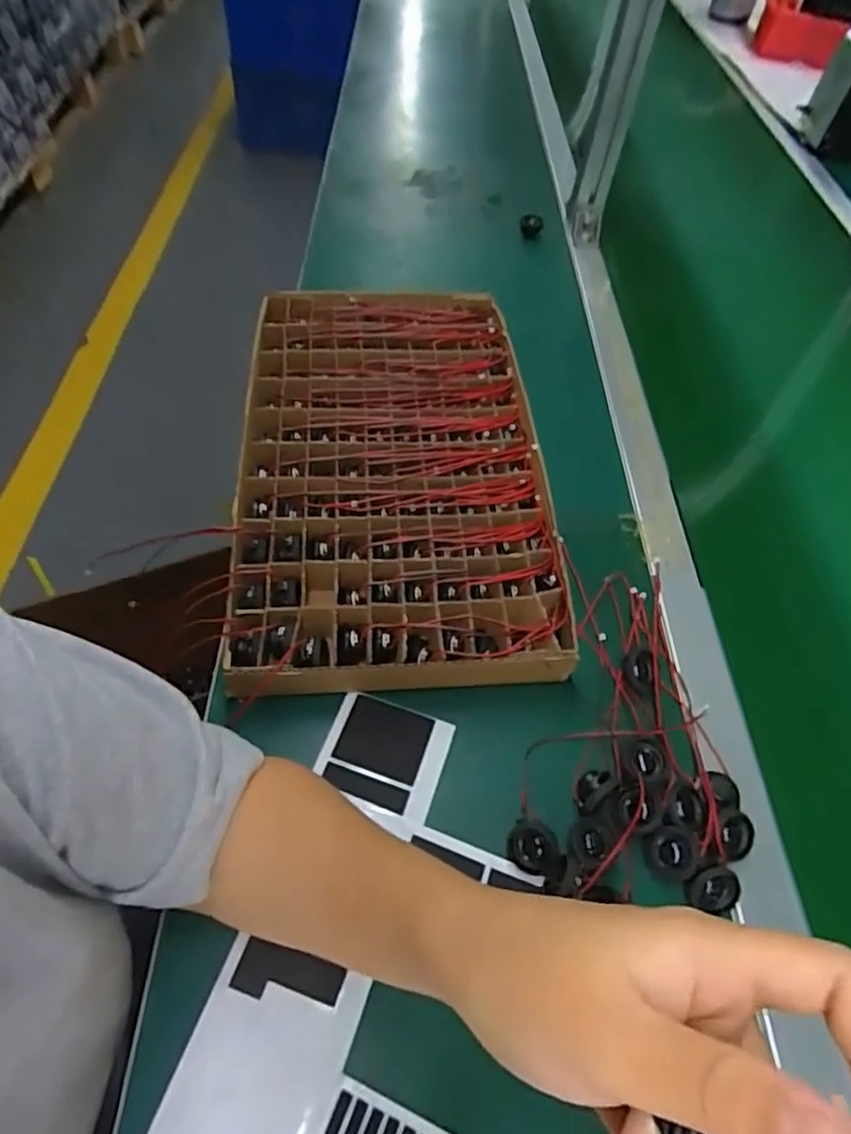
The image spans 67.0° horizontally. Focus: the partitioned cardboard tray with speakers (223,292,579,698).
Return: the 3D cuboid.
[{"bbox_3d":[-0.029,-0.104,0.580,0.261,0.045,0.450,-1,54,-6],"label":"partitioned cardboard tray with speakers"}]

